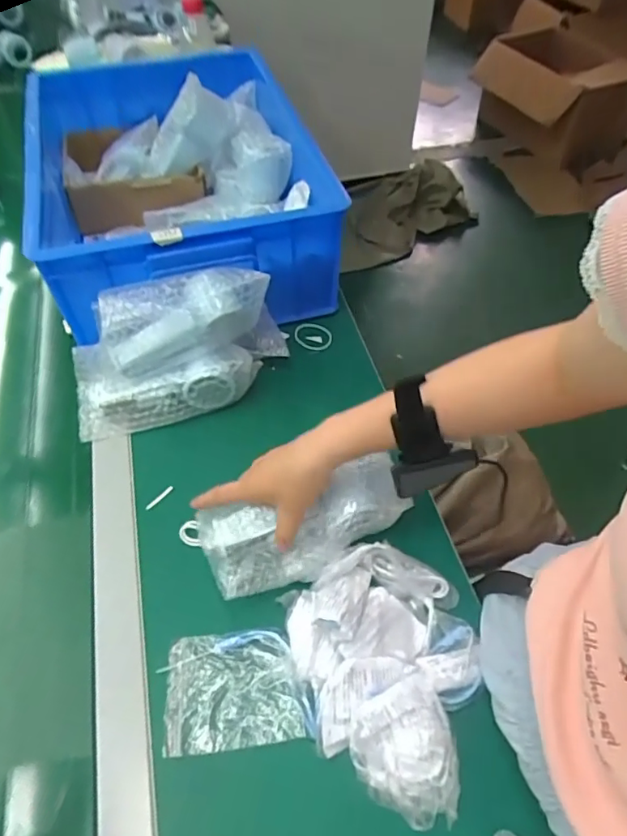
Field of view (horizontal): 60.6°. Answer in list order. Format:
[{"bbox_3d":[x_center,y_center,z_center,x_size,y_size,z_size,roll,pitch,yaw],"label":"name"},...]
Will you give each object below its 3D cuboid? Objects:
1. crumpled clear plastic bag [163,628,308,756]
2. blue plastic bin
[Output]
[{"bbox_3d":[-0.067,0.221,0.441,0.106,0.016,0.085,-5,53,-4],"label":"crumpled clear plastic bag"},{"bbox_3d":[-0.189,-0.330,0.734,0.321,0.162,0.480,-14,54,-12],"label":"blue plastic bin"}]

